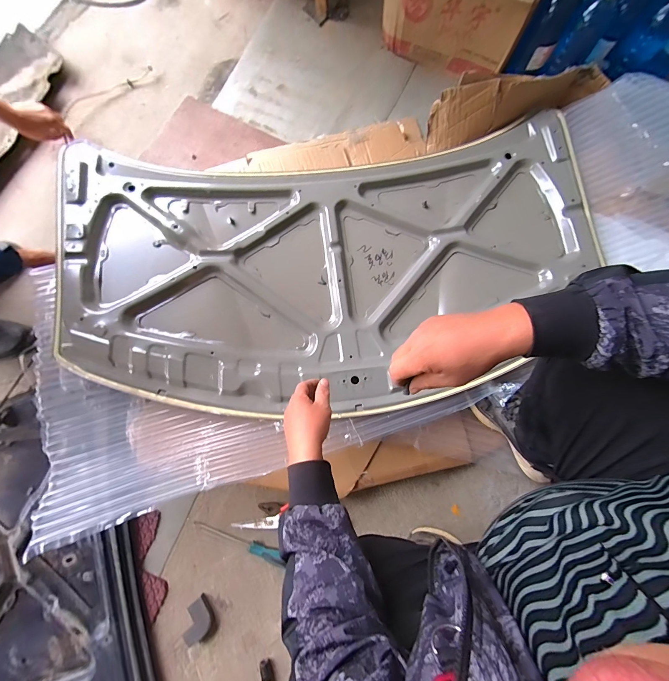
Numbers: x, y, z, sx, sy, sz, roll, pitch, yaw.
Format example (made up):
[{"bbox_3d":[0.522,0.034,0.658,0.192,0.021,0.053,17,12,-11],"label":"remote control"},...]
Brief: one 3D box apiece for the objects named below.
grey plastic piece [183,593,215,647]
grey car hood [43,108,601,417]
[{"bbox_3d":[-0.315,0.647,0.715,0.069,0.022,0.080,-31,80,-7],"label":"grey plastic piece"},{"bbox_3d":[0.011,-0.189,0.776,1.278,0.109,0.692,-5,78,-2],"label":"grey car hood"}]

